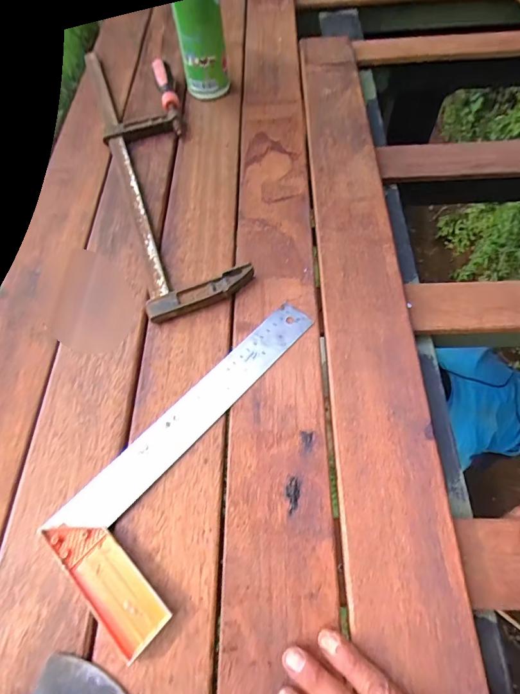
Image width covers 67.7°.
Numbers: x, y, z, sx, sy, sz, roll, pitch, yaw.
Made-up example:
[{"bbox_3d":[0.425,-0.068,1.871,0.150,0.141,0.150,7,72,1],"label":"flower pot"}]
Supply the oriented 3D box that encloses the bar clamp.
[{"bbox_3d":[-0.146,-0.269,0.527,0.114,0.029,0.536,-18,63,-7],"label":"bar clamp"}]

